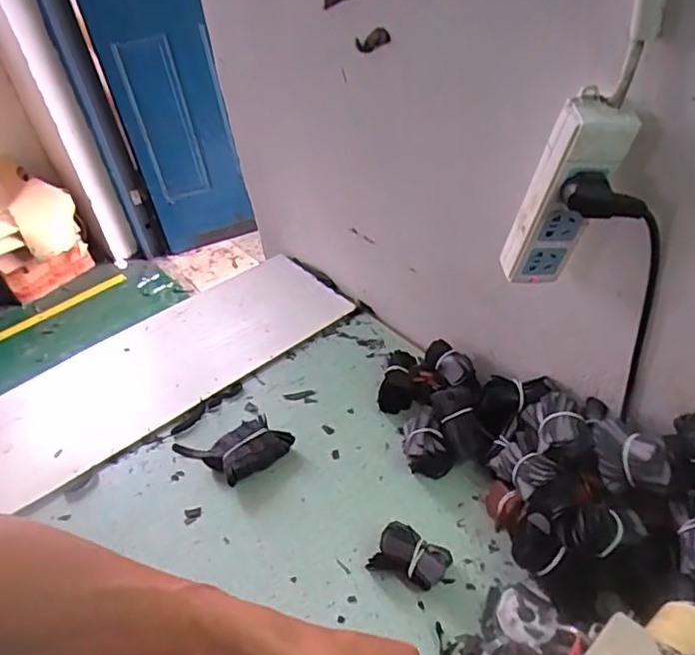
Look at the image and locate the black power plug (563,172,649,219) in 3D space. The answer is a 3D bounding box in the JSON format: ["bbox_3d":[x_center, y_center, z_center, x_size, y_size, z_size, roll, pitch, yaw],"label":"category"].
[{"bbox_3d":[0.203,-0.101,0.460,0.064,0.027,0.022,19,44,3],"label":"black power plug"}]

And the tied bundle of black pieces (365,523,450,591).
[{"bbox_3d":[0.064,0.233,0.591,0.073,0.040,0.042,14,44,23],"label":"tied bundle of black pieces"}]

